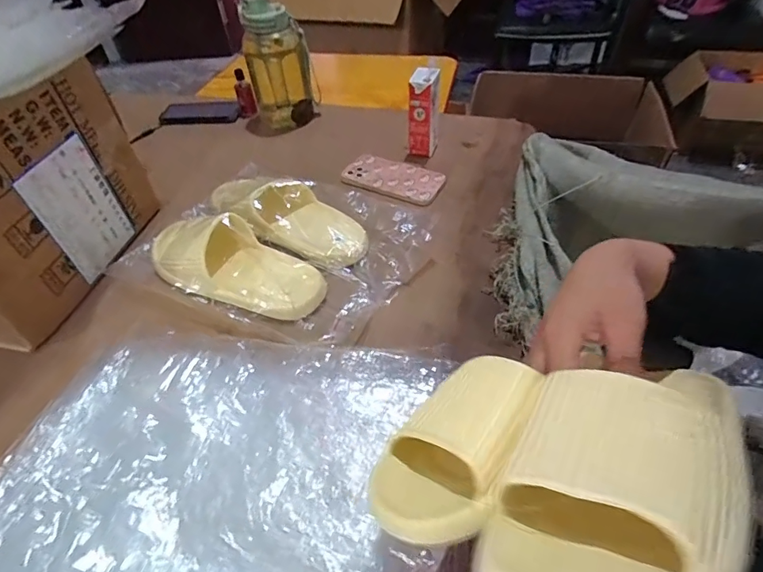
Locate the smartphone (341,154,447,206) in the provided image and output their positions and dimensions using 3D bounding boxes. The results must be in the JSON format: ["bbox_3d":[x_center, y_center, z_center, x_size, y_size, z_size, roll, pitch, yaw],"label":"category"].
[{"bbox_3d":[0.017,-0.181,0.716,0.158,0.010,0.086,21,51,23],"label":"smartphone"}]

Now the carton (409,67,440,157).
[{"bbox_3d":[0.070,-0.290,0.732,0.050,0.131,0.043,0,46,5],"label":"carton"}]

